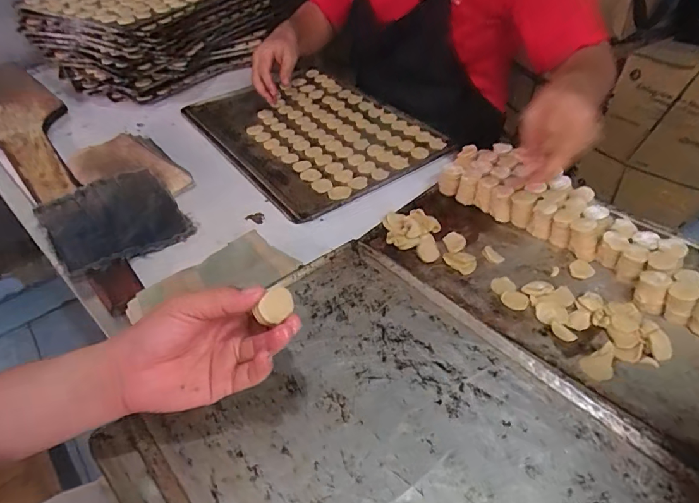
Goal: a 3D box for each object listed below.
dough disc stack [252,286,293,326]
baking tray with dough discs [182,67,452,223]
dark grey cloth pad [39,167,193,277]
[{"bbox_3d":[-0.057,0.040,0.338,0.027,0.012,0.022,-20,87,-15],"label":"dough disc stack"},{"bbox_3d":[-0.076,-0.228,0.844,0.327,0.031,0.436,-29,49,-24],"label":"baking tray with dough discs"},{"bbox_3d":[-0.340,-0.046,0.645,0.169,0.025,0.188,-28,50,-30],"label":"dark grey cloth pad"}]

